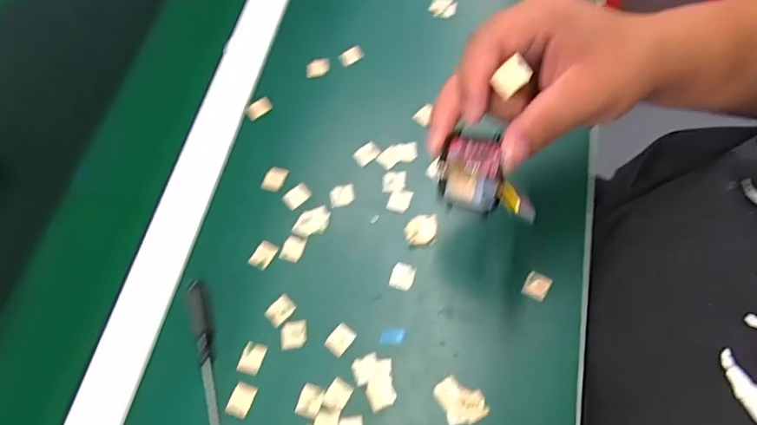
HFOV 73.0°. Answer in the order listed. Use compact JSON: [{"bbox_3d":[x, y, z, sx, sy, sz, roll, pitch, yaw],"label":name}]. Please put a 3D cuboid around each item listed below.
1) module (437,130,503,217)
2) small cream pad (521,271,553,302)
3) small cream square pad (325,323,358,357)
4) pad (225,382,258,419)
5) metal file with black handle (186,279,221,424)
[{"bbox_3d":[0.053,-0.022,0.290,0.038,0.008,0.042,10,99,30],"label":"module"},{"bbox_3d":[0.112,0.052,0.363,0.017,0.004,0.018,30,79,18],"label":"small cream pad"},{"bbox_3d":[-0.027,0.089,0.360,0.016,0.004,0.021,35,73,21],"label":"small cream square pad"},{"bbox_3d":[-0.094,0.128,0.350,0.016,0.004,0.022,17,68,15],"label":"pad"},{"bbox_3d":[-0.119,0.110,0.355,0.014,0.013,0.131,-17,63,-1],"label":"metal file with black handle"}]

